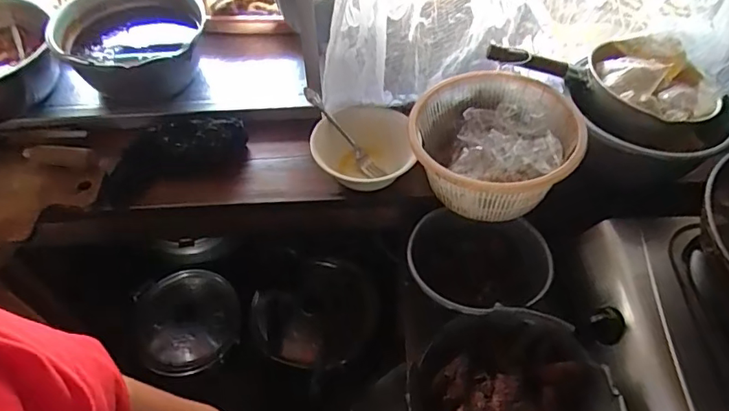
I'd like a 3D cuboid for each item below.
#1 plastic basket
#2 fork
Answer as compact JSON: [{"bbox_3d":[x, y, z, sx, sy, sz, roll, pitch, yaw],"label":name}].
[{"bbox_3d":[0.172,-0.082,0.712,0.210,0.110,0.214,0,53,0],"label":"plastic basket"},{"bbox_3d":[-0.035,-0.106,0.763,0.025,0.021,0.172,-37,86,-25],"label":"fork"}]

